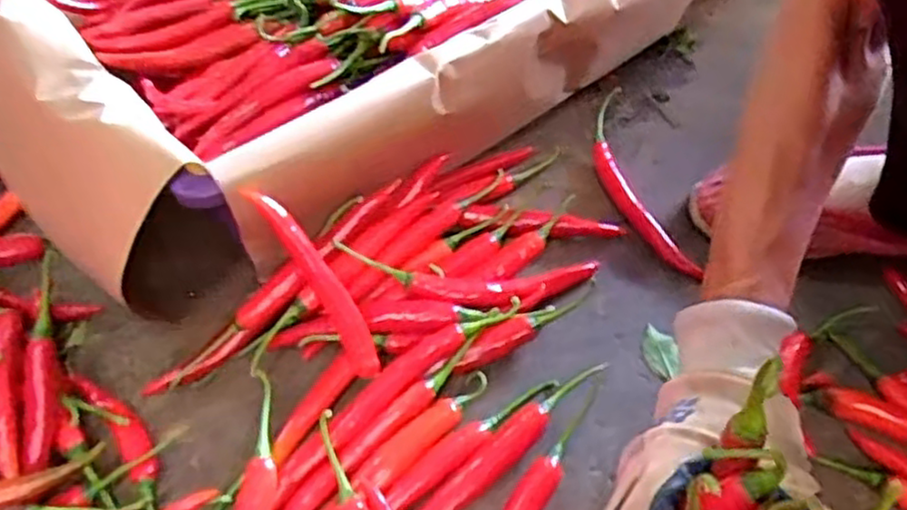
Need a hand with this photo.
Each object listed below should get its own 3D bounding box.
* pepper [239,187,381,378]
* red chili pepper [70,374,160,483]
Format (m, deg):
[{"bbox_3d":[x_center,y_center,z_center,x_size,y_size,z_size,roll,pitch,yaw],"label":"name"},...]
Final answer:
[{"bbox_3d":[-0.078,0.013,0.412,0.023,0.126,0.027,-39,23,-25],"label":"pepper"},{"bbox_3d":[-0.198,0.099,0.428,0.019,0.012,0.088,-35,58,-22],"label":"red chili pepper"}]

